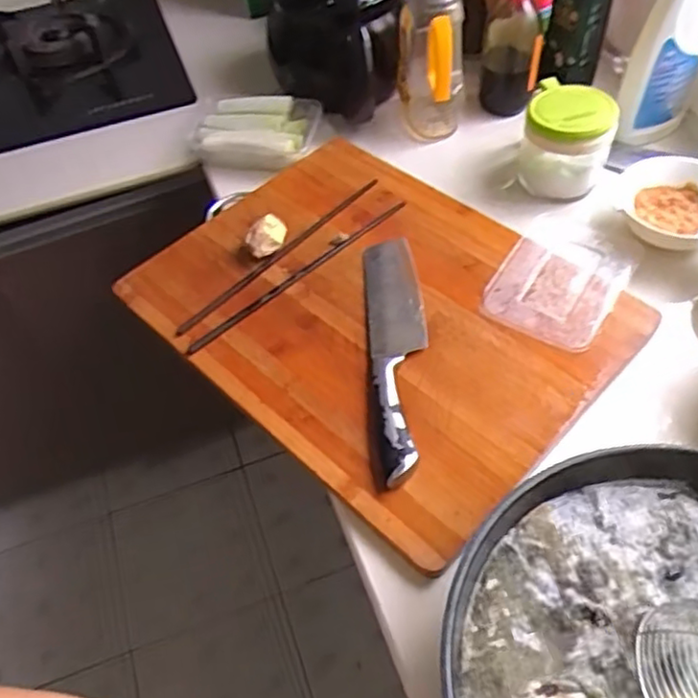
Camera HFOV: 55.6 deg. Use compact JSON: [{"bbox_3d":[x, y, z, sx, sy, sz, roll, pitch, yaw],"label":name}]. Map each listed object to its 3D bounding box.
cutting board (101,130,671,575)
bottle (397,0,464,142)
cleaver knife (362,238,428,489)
[{"bbox_3d":[0.020,-0.051,0.669,0.336,0.028,0.455,-40,59,-22],"label":"cutting board"},{"bbox_3d":[0.099,-0.362,0.799,0.081,0.219,0.068,0,53,6],"label":"bottle"},{"bbox_3d":[0.046,-0.007,0.630,0.057,0.021,0.288,-4,53,3],"label":"cleaver knife"}]

